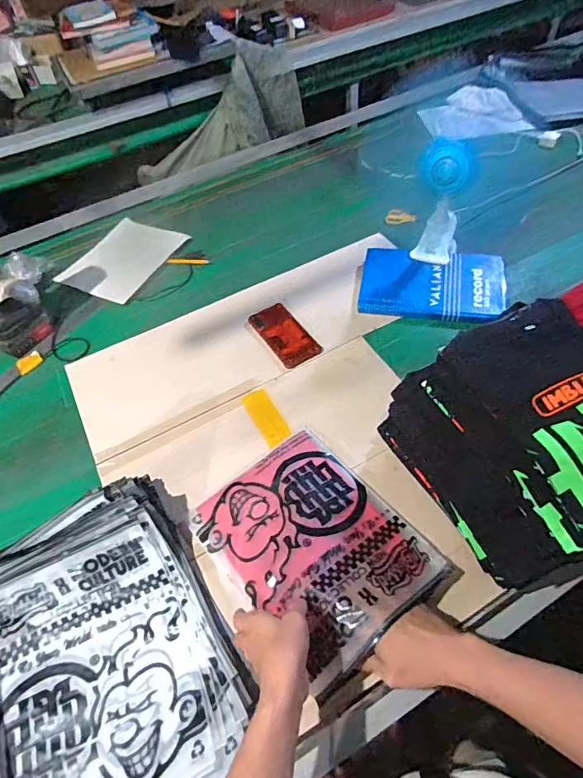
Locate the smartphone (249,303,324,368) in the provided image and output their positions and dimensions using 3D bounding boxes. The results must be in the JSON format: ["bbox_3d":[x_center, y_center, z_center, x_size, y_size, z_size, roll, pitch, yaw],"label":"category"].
[{"bbox_3d":[-0.016,-0.108,0.903,0.078,0.008,0.158,-30,56,-17],"label":"smartphone"}]

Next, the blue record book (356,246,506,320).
[{"bbox_3d":[0.285,-0.216,0.933,0.277,0.016,0.181,6,60,14],"label":"blue record book"}]

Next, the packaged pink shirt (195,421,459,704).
[{"bbox_3d":[0.024,0.211,0.646,0.246,0.030,0.300,-35,50,-17],"label":"packaged pink shirt"}]

